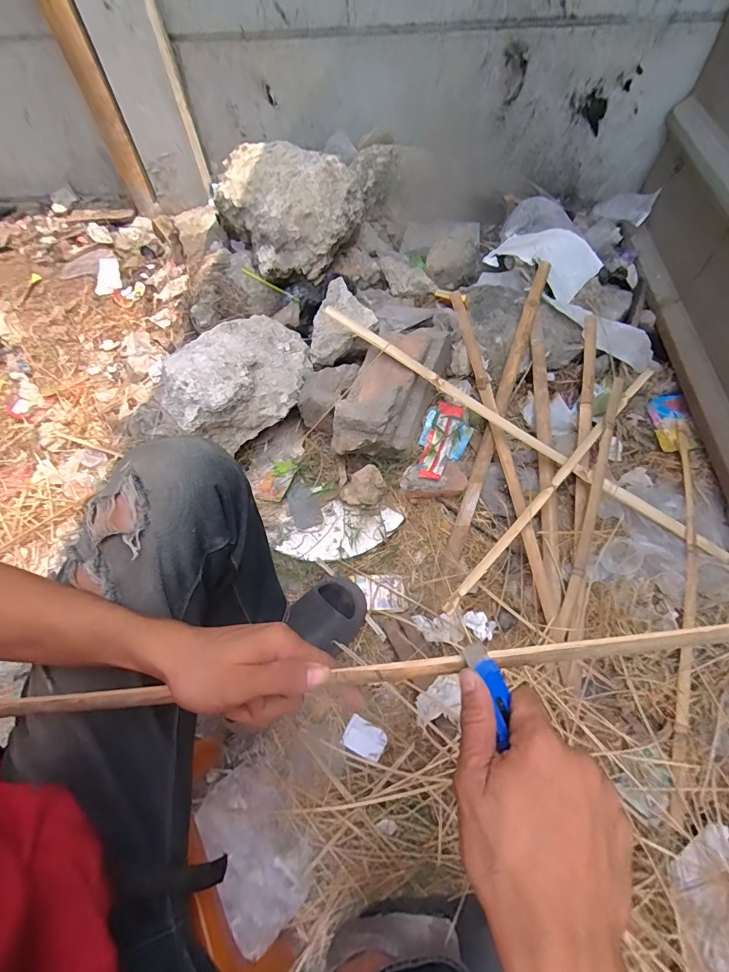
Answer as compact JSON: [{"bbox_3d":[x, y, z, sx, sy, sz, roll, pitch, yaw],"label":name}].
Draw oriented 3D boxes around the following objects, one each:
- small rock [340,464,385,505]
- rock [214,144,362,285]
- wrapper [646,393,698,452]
[{"bbox_3d":[-0.005,0.005,0.902,0.092,0.047,0.073,-16,61,-5],"label":"small rock"},{"bbox_3d":[-0.233,-0.714,1.086,0.393,0.195,0.273,24,65,16],"label":"rock"},{"bbox_3d":[0.695,-0.146,0.948,0.075,0.016,0.162,3,61,5],"label":"wrapper"}]

